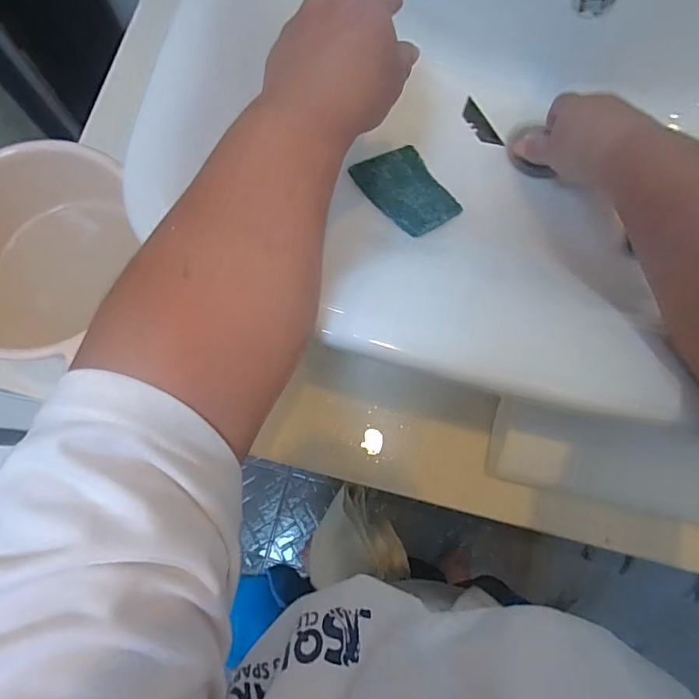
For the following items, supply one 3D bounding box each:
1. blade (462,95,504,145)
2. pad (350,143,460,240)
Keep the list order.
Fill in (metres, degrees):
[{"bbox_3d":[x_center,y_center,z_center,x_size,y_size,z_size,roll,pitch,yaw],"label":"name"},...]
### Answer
[{"bbox_3d":[0.121,-0.210,0.449,0.021,0.004,0.054,-26,80,-18],"label":"blade"},{"bbox_3d":[0.048,-0.130,0.395,0.074,0.004,0.077,-32,78,-31],"label":"pad"}]

